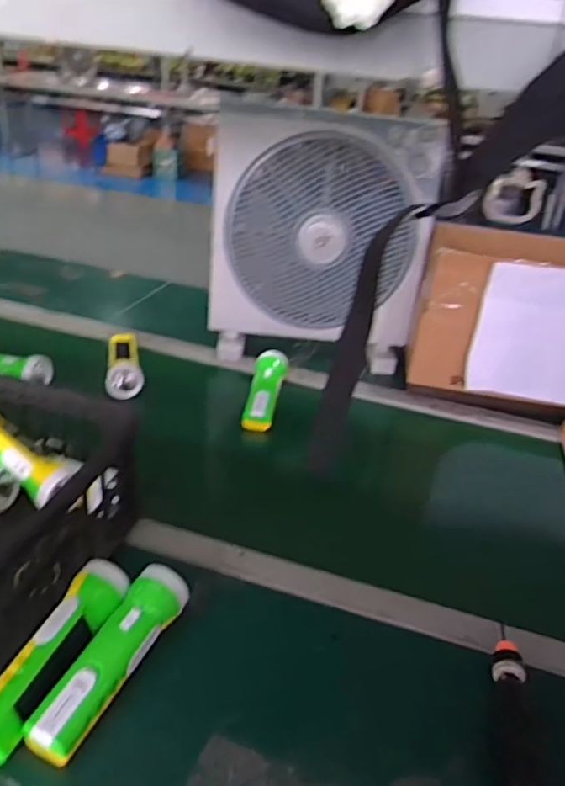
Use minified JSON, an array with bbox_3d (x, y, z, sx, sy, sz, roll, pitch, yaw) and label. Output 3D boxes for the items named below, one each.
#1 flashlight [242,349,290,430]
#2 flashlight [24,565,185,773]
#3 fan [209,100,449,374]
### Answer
[{"bbox_3d":[-0.027,-0.003,0.957,0.062,0.061,0.191,6,31,1],"label":"flashlight"},{"bbox_3d":[-0.150,0.233,0.512,0.050,0.046,0.173,18,33,20],"label":"flashlight"},{"bbox_3d":[0.066,-0.252,1.023,0.376,0.419,0.104,5,31,-1],"label":"fan"}]

